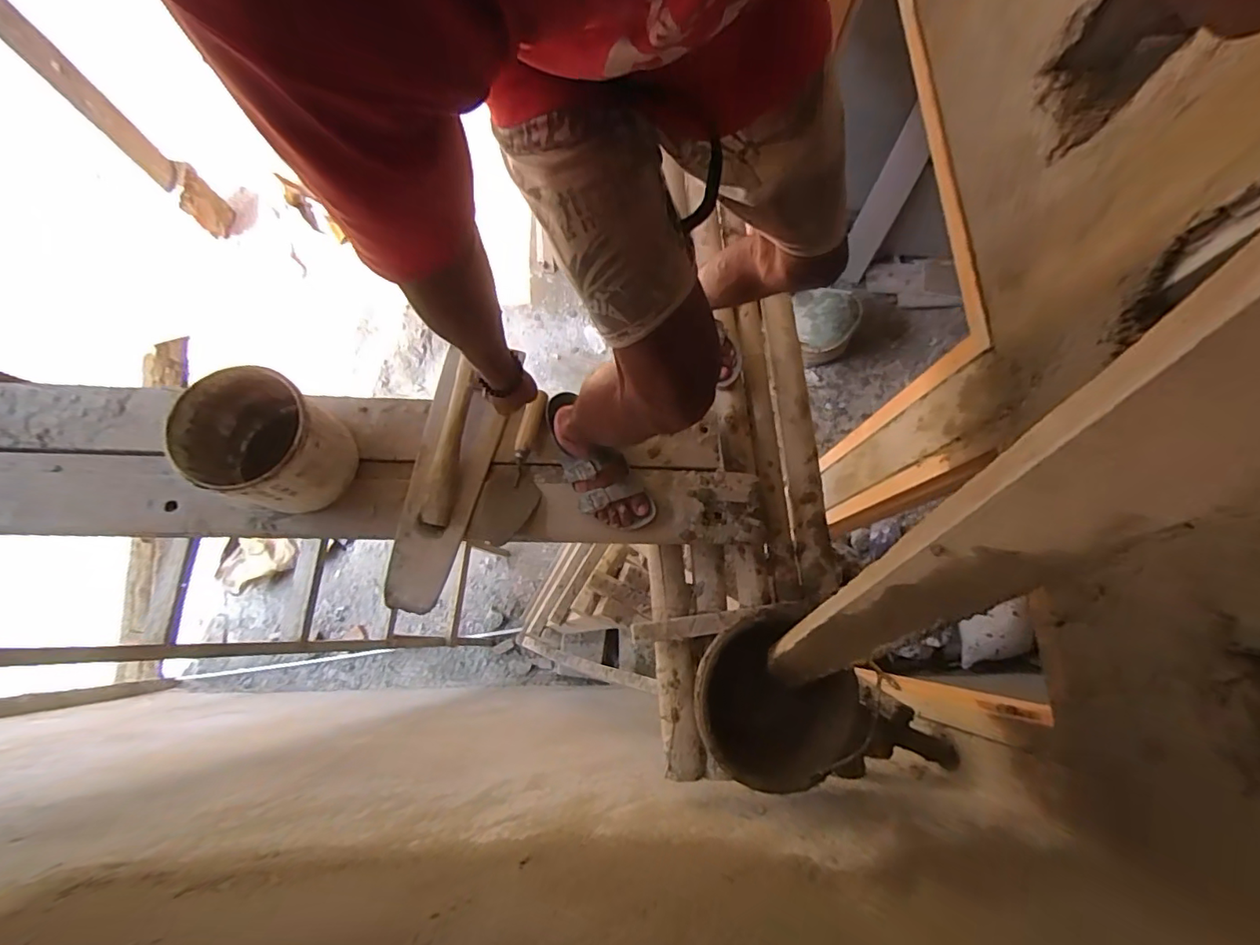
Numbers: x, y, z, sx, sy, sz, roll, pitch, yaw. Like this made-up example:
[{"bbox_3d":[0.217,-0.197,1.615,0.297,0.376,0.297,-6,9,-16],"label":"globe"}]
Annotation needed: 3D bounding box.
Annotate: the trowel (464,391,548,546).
[{"bbox_3d":[-0.194,-0.008,0.923,0.096,0.042,0.266,16,75,4],"label":"trowel"}]

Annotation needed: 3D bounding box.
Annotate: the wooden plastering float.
[{"bbox_3d":[-0.315,0.014,0.917,0.121,0.060,0.423,11,81,3],"label":"wooden plastering float"}]

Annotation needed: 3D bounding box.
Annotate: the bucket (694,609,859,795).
[{"bbox_3d":[0.225,0.361,0.860,0.249,0.170,0.263,0,74,0],"label":"bucket"}]

